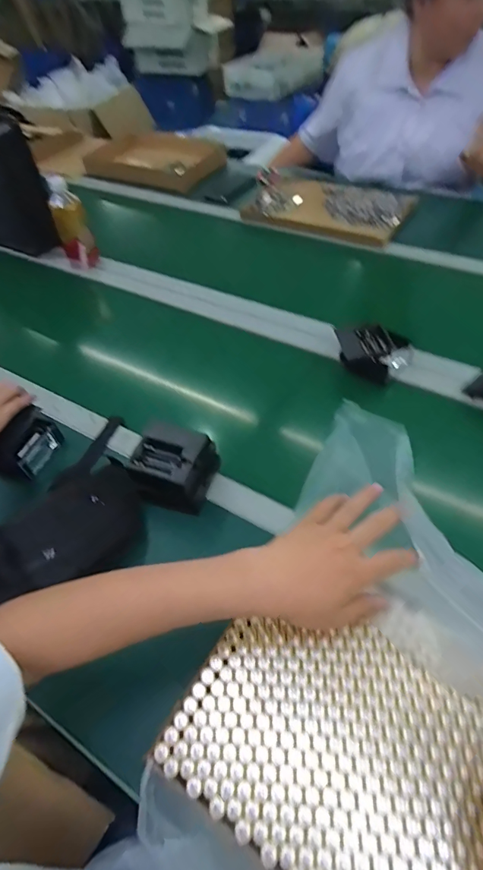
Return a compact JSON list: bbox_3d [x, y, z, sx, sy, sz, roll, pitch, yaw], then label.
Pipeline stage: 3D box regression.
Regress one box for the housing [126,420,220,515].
[{"bbox_3d":[-0.090,0.048,0.576,0.096,0.091,0.092,10,52,12],"label":"housing"}]

